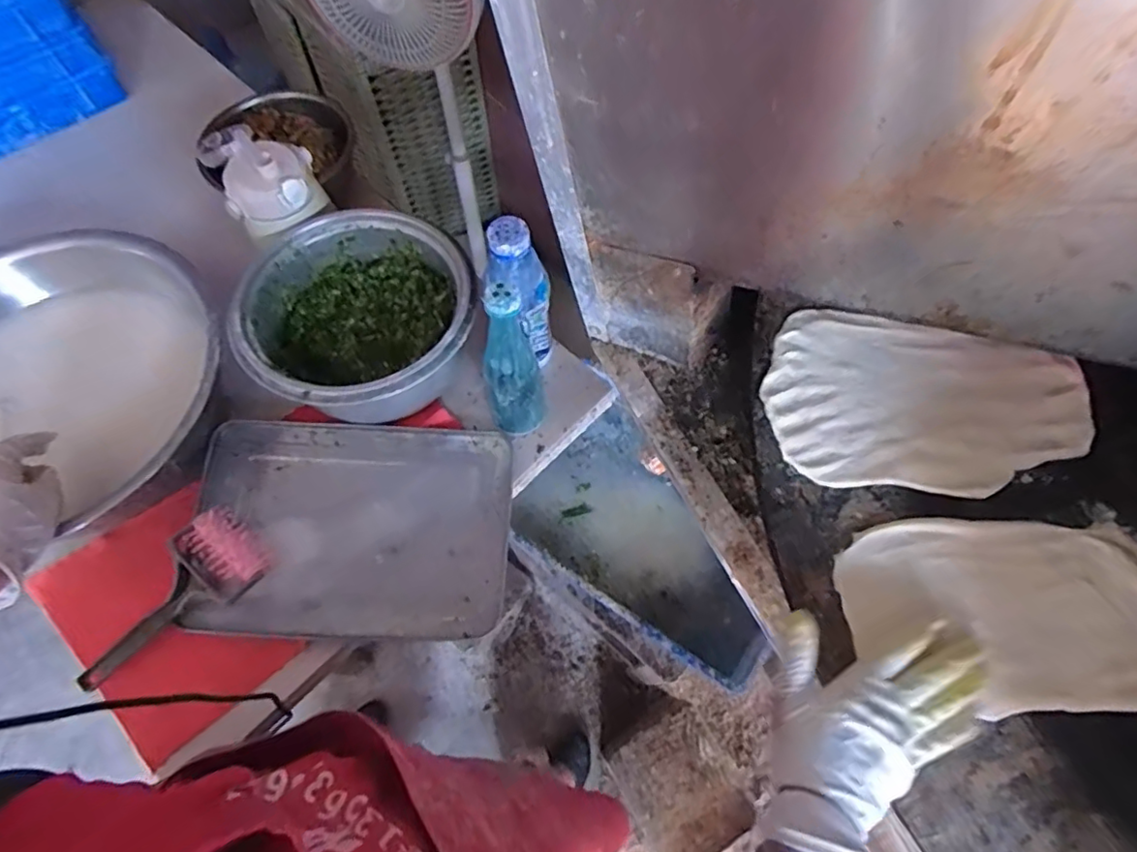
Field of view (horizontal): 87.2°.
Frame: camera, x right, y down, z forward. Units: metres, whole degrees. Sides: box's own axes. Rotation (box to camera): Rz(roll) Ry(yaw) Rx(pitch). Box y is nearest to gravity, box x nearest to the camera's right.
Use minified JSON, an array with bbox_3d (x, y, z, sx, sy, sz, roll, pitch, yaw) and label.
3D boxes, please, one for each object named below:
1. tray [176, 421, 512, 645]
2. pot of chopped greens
[{"bbox_3d":[-0.235,0.108,0.647,0.331,0.022,0.230,1,64,1],"label":"tray"},{"bbox_3d":[-0.229,-0.114,0.691,0.239,0.122,0.247,0,64,0],"label":"pot of chopped greens"}]

